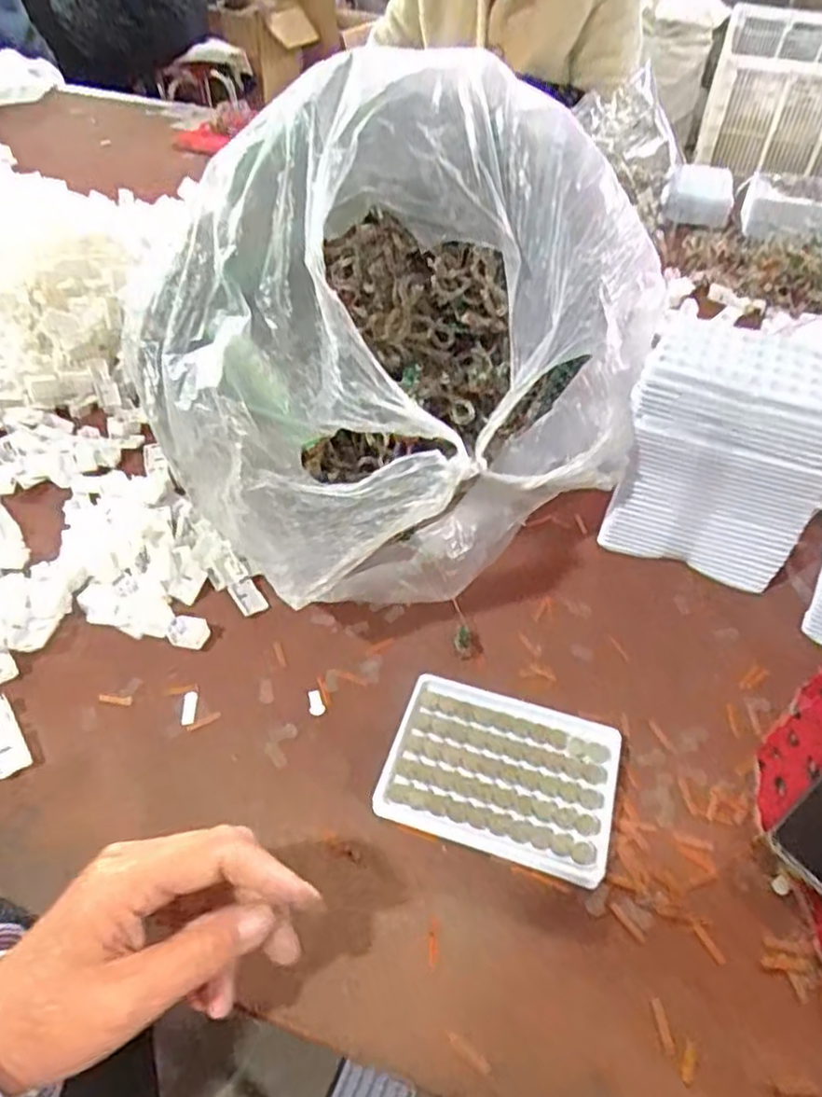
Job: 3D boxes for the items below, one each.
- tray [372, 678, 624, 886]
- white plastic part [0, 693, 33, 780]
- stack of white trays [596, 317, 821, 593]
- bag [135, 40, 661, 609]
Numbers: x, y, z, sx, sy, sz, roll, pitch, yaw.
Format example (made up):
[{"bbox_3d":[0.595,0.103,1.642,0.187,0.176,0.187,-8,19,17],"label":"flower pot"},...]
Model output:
[{"bbox_3d":[0.055,0.133,0.419,0.131,0.016,0.098,14,48,10],"label":"tray"},{"bbox_3d":[-0.252,0.113,0.433,0.020,0.011,0.057,-25,53,-24],"label":"white plastic part"},{"bbox_3d":[0.223,-0.069,0.511,0.130,0.150,0.083,15,48,11],"label":"stack of white trays"},{"bbox_3d":[-0.008,-0.156,0.511,0.338,0.263,0.308,-27,54,-25],"label":"bag"}]

